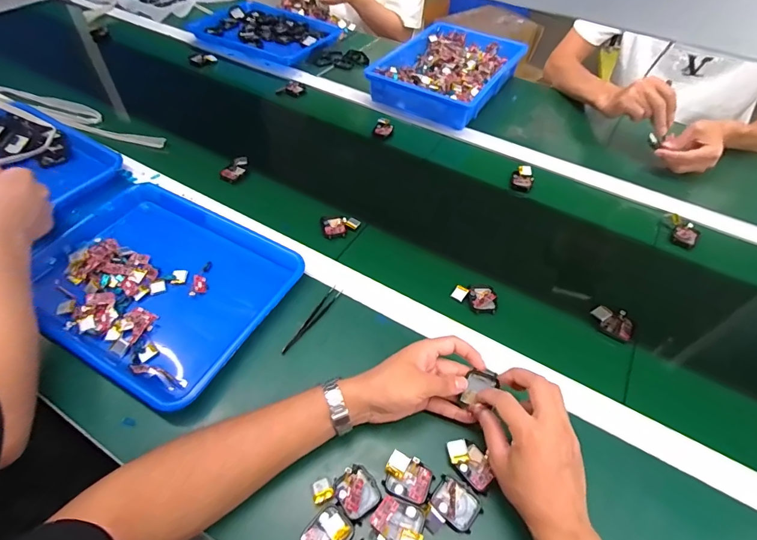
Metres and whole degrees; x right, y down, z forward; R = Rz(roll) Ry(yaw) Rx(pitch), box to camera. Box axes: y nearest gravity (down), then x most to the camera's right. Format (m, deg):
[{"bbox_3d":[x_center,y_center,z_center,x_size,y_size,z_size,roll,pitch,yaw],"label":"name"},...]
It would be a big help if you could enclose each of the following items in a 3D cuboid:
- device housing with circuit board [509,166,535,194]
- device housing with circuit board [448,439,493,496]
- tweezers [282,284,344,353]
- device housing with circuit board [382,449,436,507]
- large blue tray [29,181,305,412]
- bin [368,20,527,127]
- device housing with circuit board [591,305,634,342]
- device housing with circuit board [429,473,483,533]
[{"bbox_3d":[0.260,-0.164,0.721,0.039,0.024,0.047,21,53,13],"label":"device housing with circuit board"},{"bbox_3d":[0.097,0.200,0.418,0.032,0.011,0.053,-32,60,-25],"label":"device housing with circuit board"},{"bbox_3d":[-0.086,0.065,0.526,0.015,0.013,0.113,28,55,18],"label":"tweezers"},{"bbox_3d":[0.030,0.212,0.408,0.047,0.008,0.039,21,53,13],"label":"device housing with circuit board"},{"bbox_3d":[-0.304,0.011,0.550,0.342,0.034,0.253,25,55,16],"label":"large blue tray"},{"bbox_3d":[0.165,-0.462,0.936,0.255,0.066,0.358,25,55,16],"label":"bin"},{"bbox_3d":[0.314,0.069,0.539,0.052,0.019,0.037,26,55,17],"label":"device housing with circuit board"},{"bbox_3d":[0.078,0.232,0.398,0.046,0.009,0.039,37,59,24],"label":"device housing with circuit board"}]

